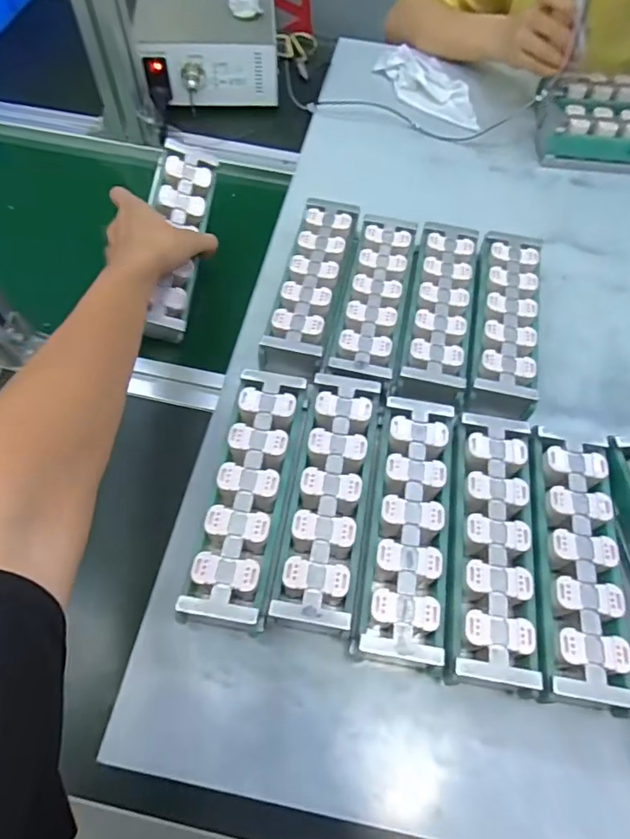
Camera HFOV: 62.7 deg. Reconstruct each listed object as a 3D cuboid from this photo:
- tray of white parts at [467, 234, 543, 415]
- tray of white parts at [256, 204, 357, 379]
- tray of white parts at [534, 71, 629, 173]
[{"bbox_3d":[0.174,-0.085,0.479,0.056,0.052,0.199,11,60,6],"label":"tray of white parts"},{"bbox_3d":[0.000,-0.129,0.485,0.054,0.034,0.194,11,60,6],"label":"tray of white parts"},{"bbox_3d":[0.373,-0.370,0.647,0.193,0.056,0.137,3,60,1],"label":"tray of white parts"}]

